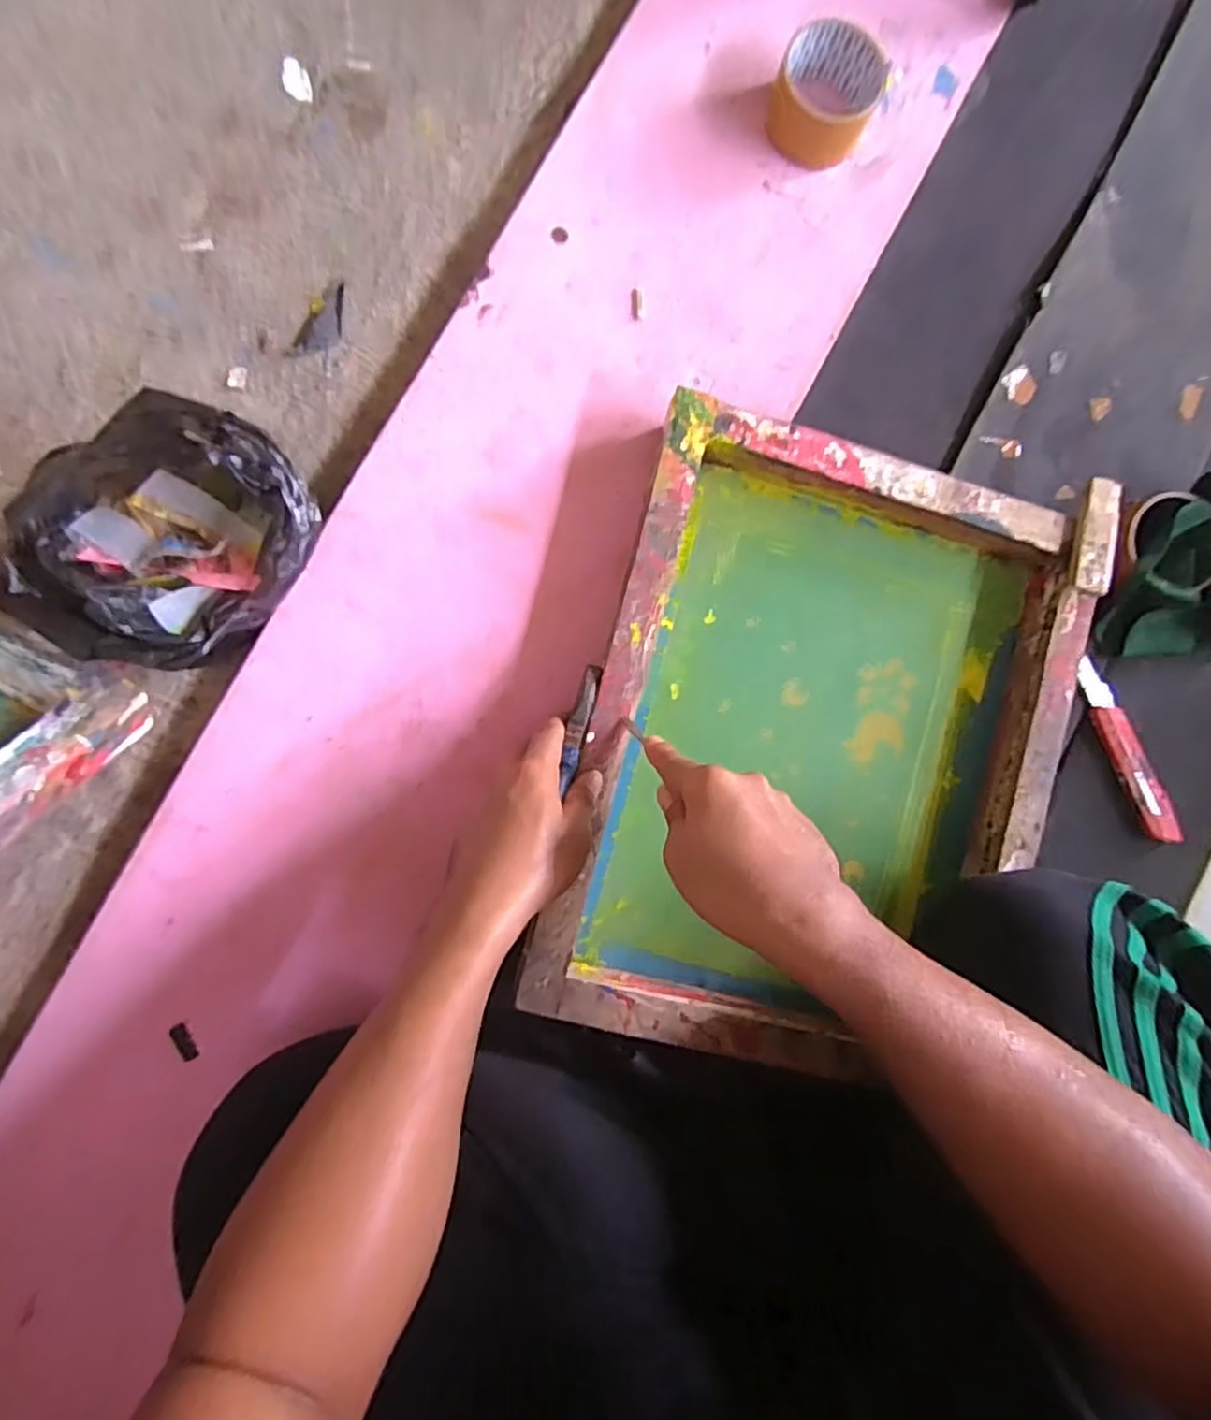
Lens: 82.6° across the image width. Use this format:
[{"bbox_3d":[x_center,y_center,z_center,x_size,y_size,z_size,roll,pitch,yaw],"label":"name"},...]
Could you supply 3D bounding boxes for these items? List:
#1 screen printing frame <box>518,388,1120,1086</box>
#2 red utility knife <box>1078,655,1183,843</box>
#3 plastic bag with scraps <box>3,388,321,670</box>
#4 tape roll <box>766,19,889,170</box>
[{"bbox_3d":[0.164,0.031,0.526,0.348,0.057,0.453,15,88,-6],"label":"screen printing frame"},{"bbox_3d":[0.442,0.036,0.582,0.028,0.011,0.166,-27,92,-6],"label":"red utility knife"},{"bbox_3d":[-0.285,-0.114,0.462,0.174,0.102,0.147,-42,93,-5],"label":"plastic bag with scraps"},{"bbox_3d":[0.175,-0.491,0.552,0.081,0.041,0.078,0,89,-6],"label":"tape roll"}]

